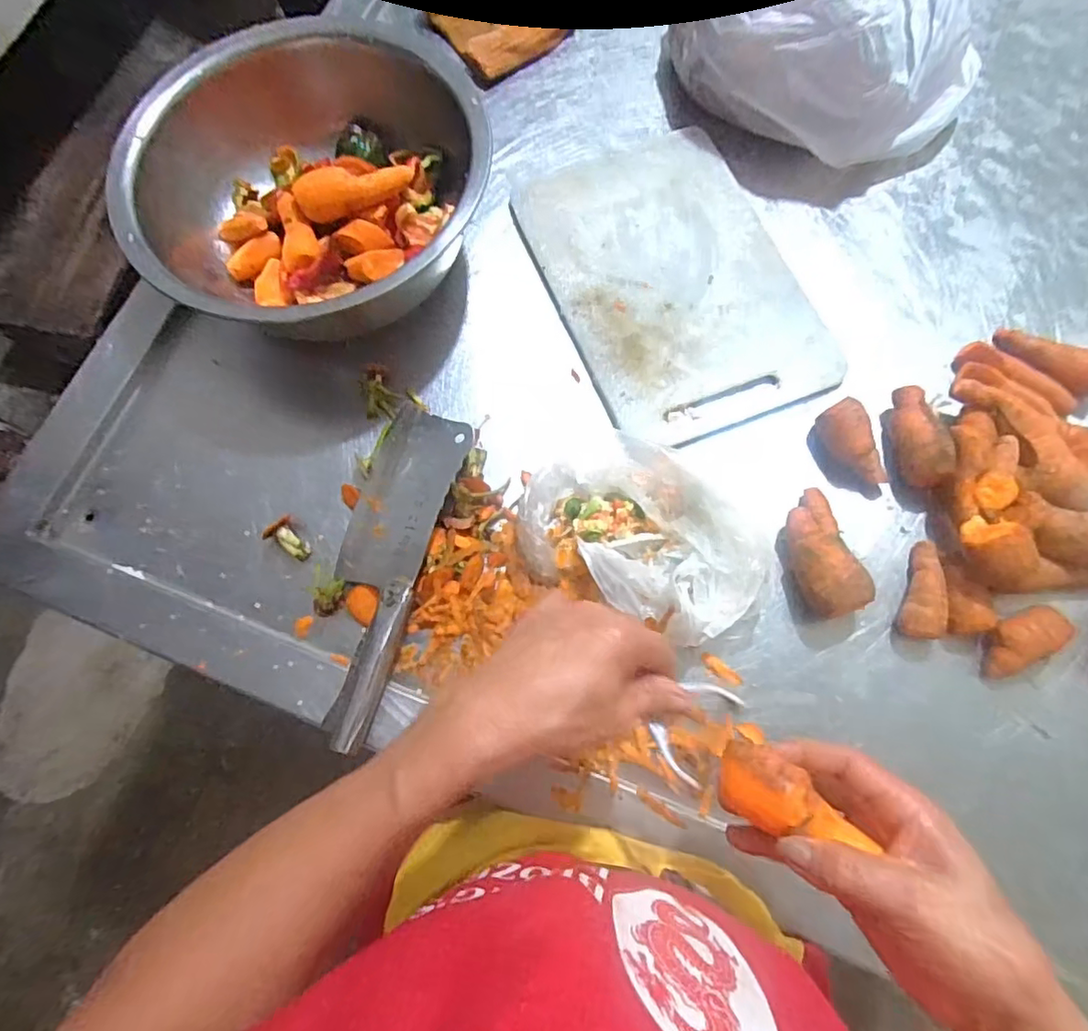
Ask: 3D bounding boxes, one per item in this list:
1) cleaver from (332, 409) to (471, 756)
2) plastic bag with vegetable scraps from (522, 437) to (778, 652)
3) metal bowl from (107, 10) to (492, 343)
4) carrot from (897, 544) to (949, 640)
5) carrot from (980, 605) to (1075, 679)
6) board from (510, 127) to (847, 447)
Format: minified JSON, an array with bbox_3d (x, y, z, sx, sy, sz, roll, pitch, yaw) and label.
[{"bbox_3d":[-0.145,0.043,0.520,0.084,0.031,0.291,16,74,6],"label":"cleaver"},{"bbox_3d":[0.089,0.013,0.521,0.208,0.037,0.144,24,76,8],"label":"plastic bag with vegetable scraps"},{"bbox_3d":[-0.224,-0.319,0.590,0.339,0.109,0.322,-4,74,0],"label":"metal bowl"},{"bbox_3d":[0.336,0.064,0.516,0.030,0.031,0.089,22,76,7],"label":"carrot"},{"bbox_3d":[0.406,0.106,0.504,0.068,0.035,0.037,-29,75,-7],"label":"carrot"},{"bbox_3d":[0.129,-0.253,0.617,0.234,0.010,0.353,-21,74,-5],"label":"board"}]

